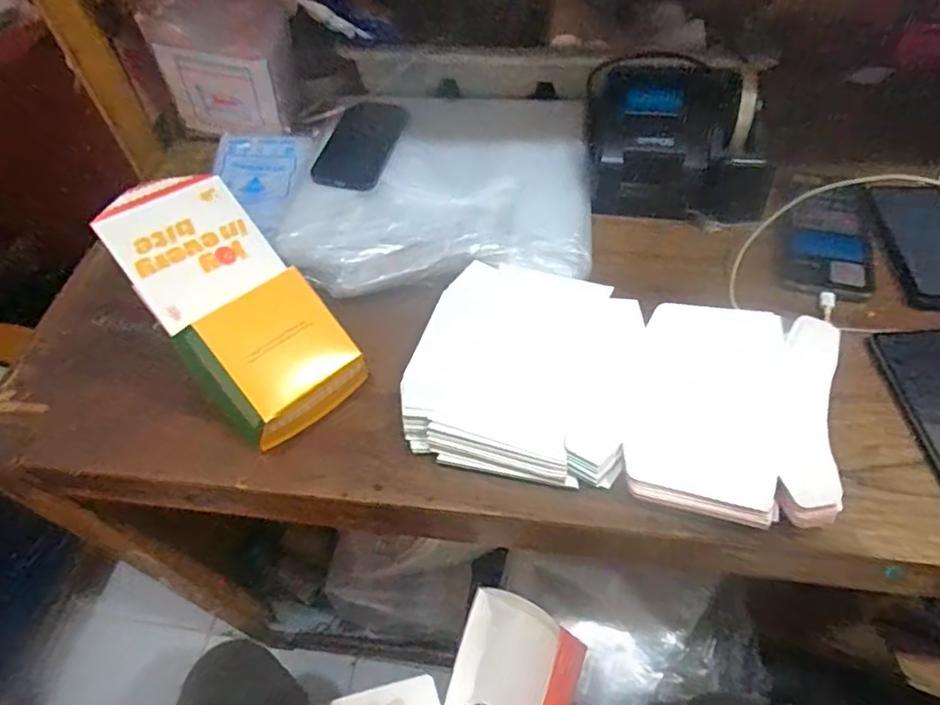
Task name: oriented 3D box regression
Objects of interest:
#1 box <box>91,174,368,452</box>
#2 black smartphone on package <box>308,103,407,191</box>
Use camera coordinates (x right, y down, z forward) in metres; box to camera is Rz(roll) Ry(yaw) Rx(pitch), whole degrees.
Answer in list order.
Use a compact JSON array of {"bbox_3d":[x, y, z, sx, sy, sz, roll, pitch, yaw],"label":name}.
[{"bbox_3d":[-0.202,-0.043,0.478,0.123,0.062,0.240,-38,77,-18],"label":"box"},{"bbox_3d":[-0.127,-0.240,0.676,0.076,0.005,0.125,21,74,8],"label":"black smartphone on package"}]

